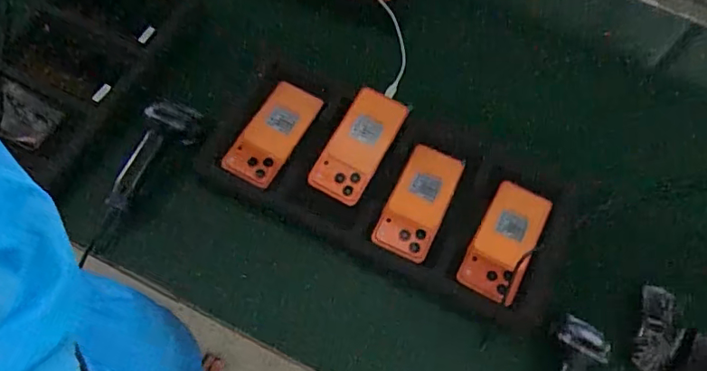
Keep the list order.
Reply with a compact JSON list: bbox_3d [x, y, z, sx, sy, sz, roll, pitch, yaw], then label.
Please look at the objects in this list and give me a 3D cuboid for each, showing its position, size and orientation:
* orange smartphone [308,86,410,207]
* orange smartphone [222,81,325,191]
[{"bbox_3d":[0.007,-0.058,0.783,0.079,0.012,0.171,30,82,12],"label":"orange smartphone"},{"bbox_3d":[-0.117,-0.075,0.795,0.076,0.014,0.165,31,72,4],"label":"orange smartphone"}]

